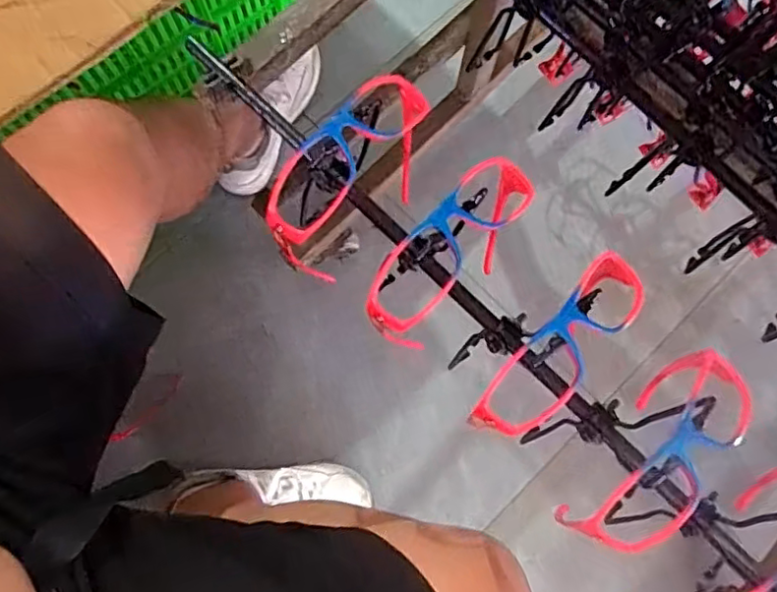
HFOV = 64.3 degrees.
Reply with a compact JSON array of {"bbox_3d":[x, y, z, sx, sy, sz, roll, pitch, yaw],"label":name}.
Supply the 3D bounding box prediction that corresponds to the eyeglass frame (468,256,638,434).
[{"bbox_3d":[0.097,0.027,0.340,0.043,0.046,0.128,42,80,12],"label":"eyeglass frame"}]

